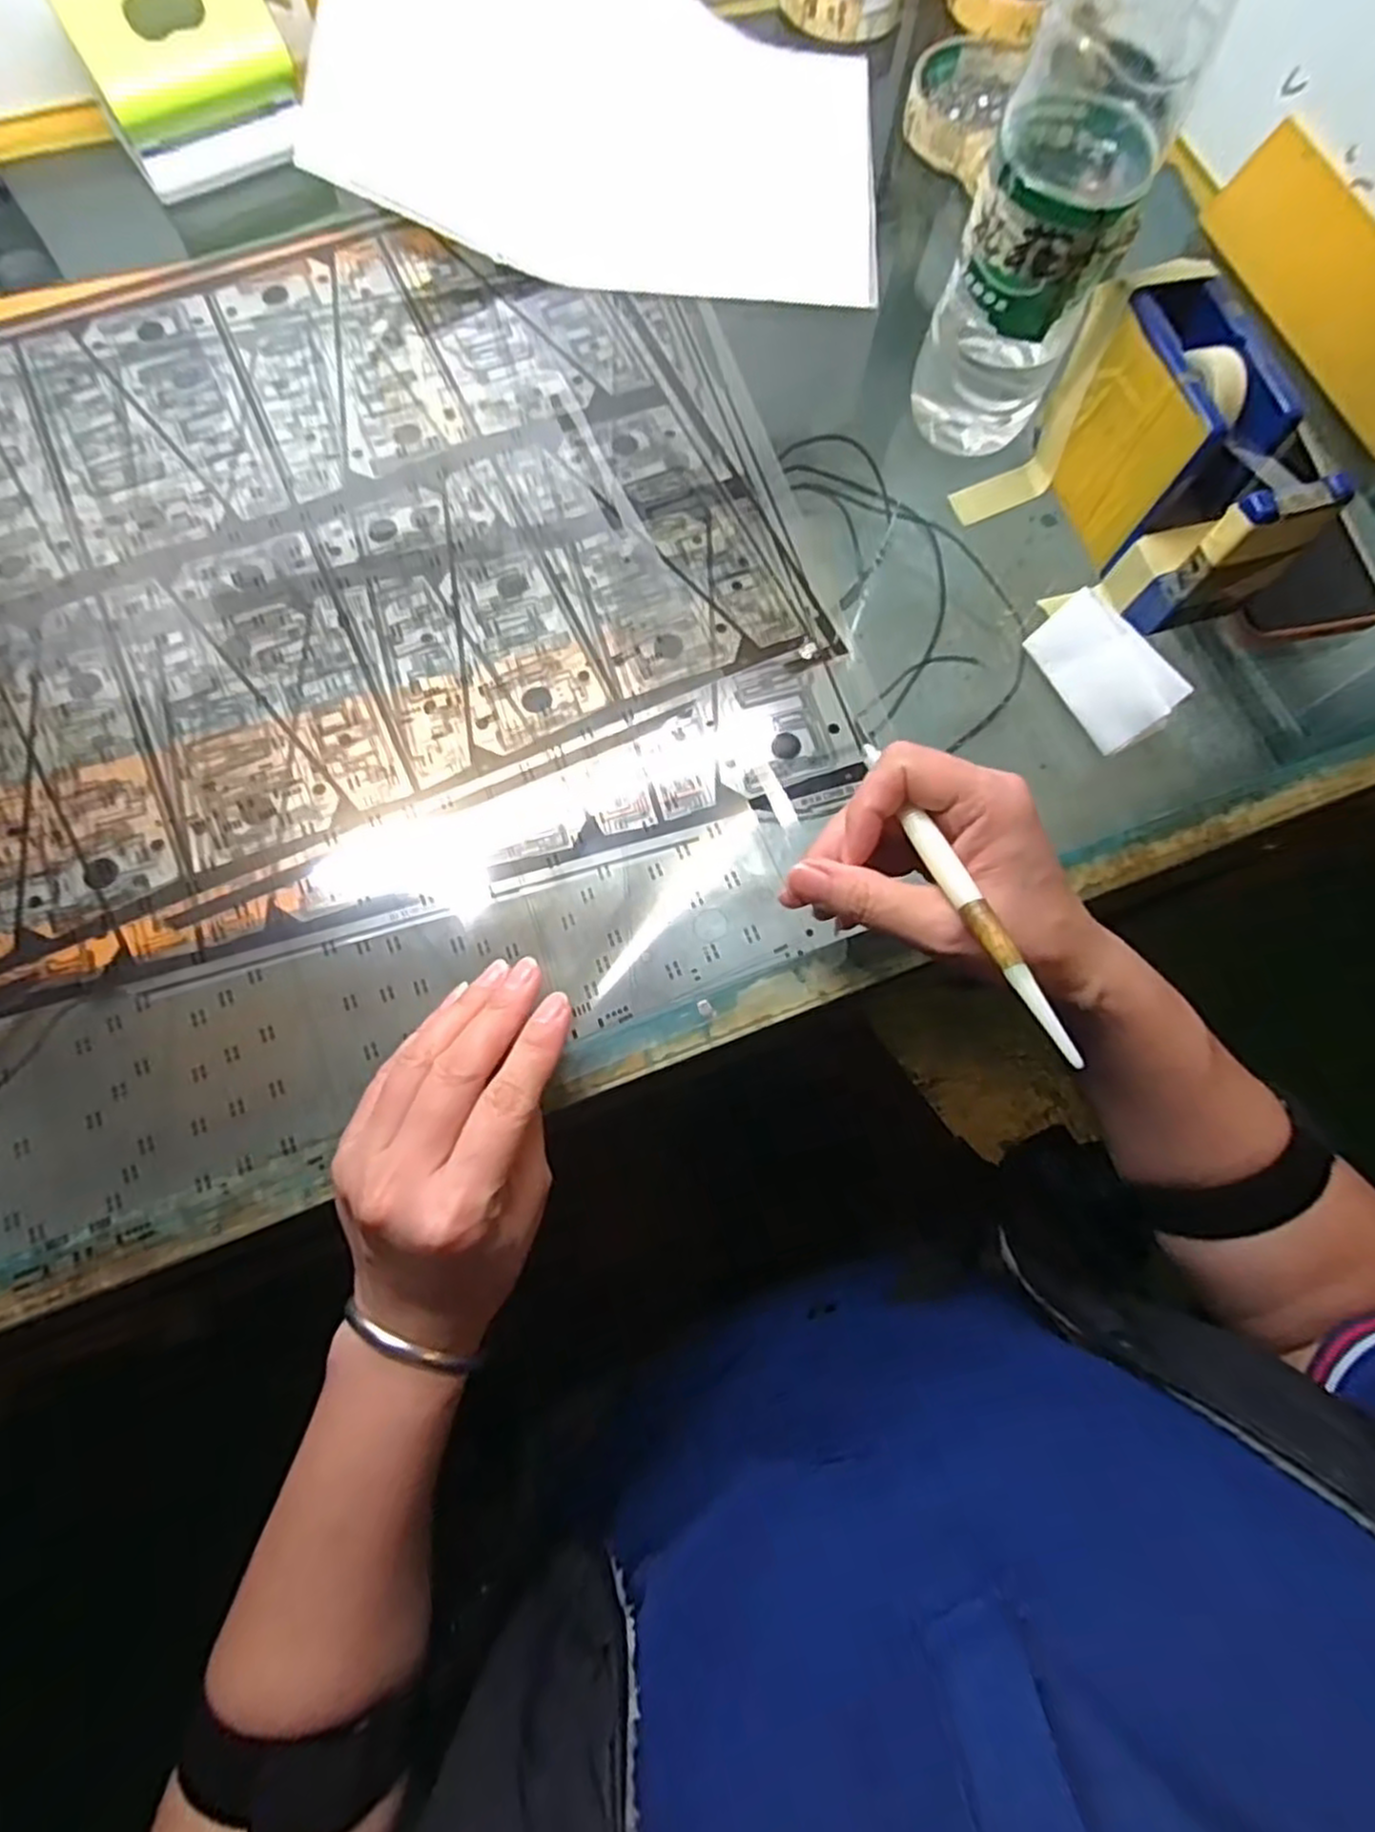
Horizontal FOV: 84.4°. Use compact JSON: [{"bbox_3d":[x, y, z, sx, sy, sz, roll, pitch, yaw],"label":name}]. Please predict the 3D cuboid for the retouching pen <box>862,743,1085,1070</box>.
[{"bbox_3d":[0.093,-0.010,0.262,0.007,0.006,0.133,-20,61,-7],"label":"retouching pen"}]

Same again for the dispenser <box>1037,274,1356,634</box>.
[{"bbox_3d":[0.218,-0.200,0.341,0.048,0.082,0.128,-14,75,-6],"label":"dispenser"}]

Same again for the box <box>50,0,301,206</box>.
[{"bbox_3d":[-0.270,-0.460,0.406,0.100,0.070,0.058,-29,77,-10],"label":"box"}]

